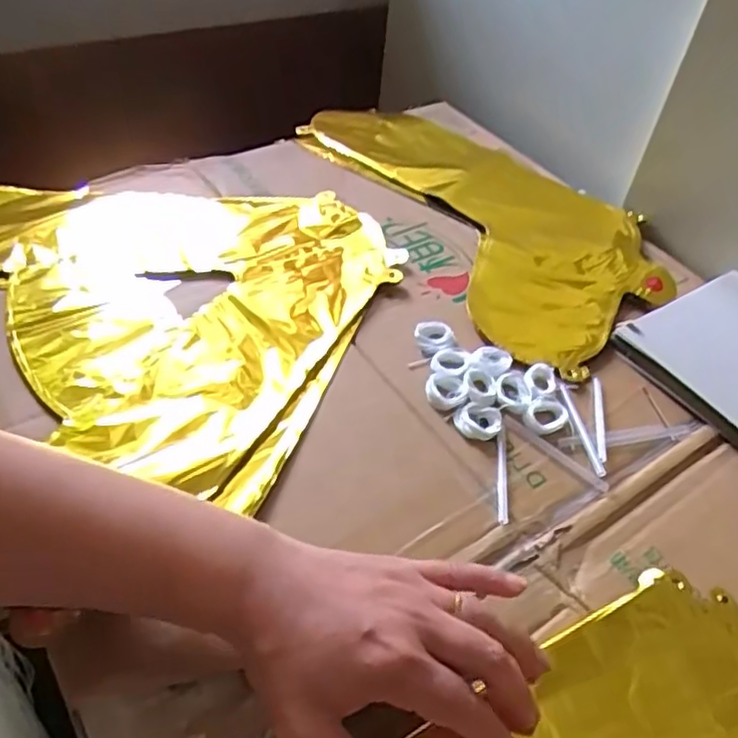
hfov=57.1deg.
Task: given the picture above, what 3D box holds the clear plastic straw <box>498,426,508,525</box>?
[{"bbox_3d":[0.084,0.066,0.426,0.006,0.004,0.071,8,47,2],"label":"clear plastic straw"}]

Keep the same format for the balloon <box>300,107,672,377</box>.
[{"bbox_3d":[0.111,-0.153,0.640,0.206,0.026,0.411,-19,52,-22],"label":"balloon"}]

